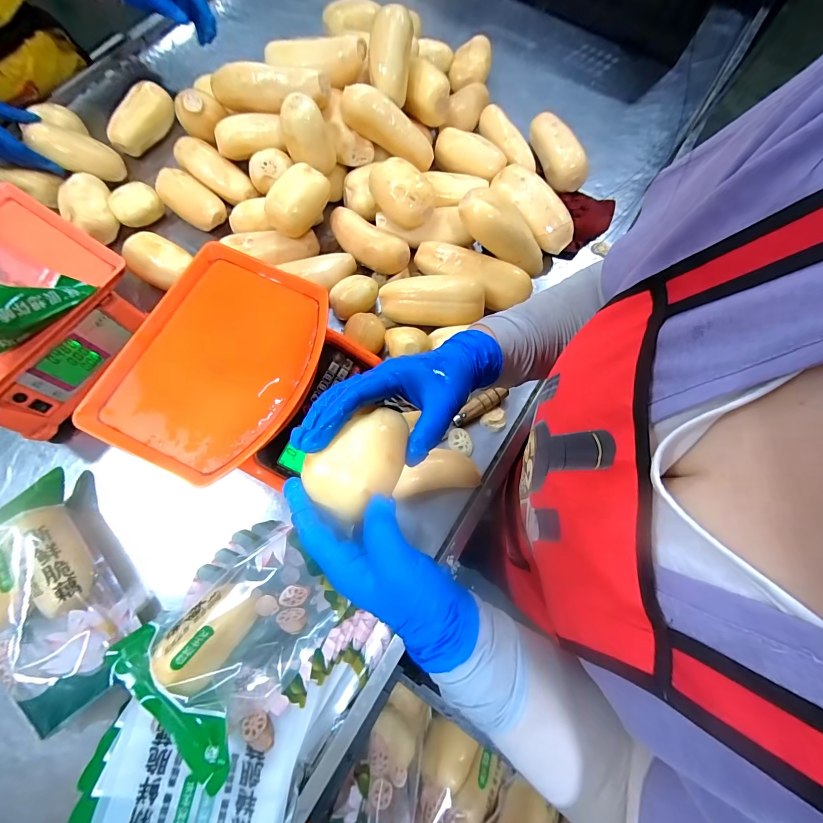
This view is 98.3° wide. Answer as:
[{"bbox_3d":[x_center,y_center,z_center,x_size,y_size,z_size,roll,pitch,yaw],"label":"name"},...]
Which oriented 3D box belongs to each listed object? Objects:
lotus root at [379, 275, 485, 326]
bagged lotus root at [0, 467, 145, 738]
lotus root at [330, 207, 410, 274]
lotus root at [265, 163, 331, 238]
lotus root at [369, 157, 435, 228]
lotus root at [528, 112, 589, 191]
[{"bbox_3d":[0.030,-0.174,0.553,0.158,0.052,0.077,1,74,-1],"label":"lotus root"},{"bbox_3d":[-0.444,0.218,0.436,0.150,0.084,0.290,-43,79,-12],"label":"bagged lotus root"},{"bbox_3d":[-0.076,-0.282,0.589,0.152,0.045,0.068,37,77,9],"label":"lotus root"},{"bbox_3d":[-0.177,-0.330,0.562,0.066,0.055,0.105,36,76,9],"label":"lotus root"},{"bbox_3d":[-0.016,-0.344,0.569,0.100,0.067,0.085,-2,74,-2],"label":"lotus root"},{"bbox_3d":[0.269,-0.483,0.658,0.054,0.049,0.154,-14,75,-5],"label":"lotus root"}]

